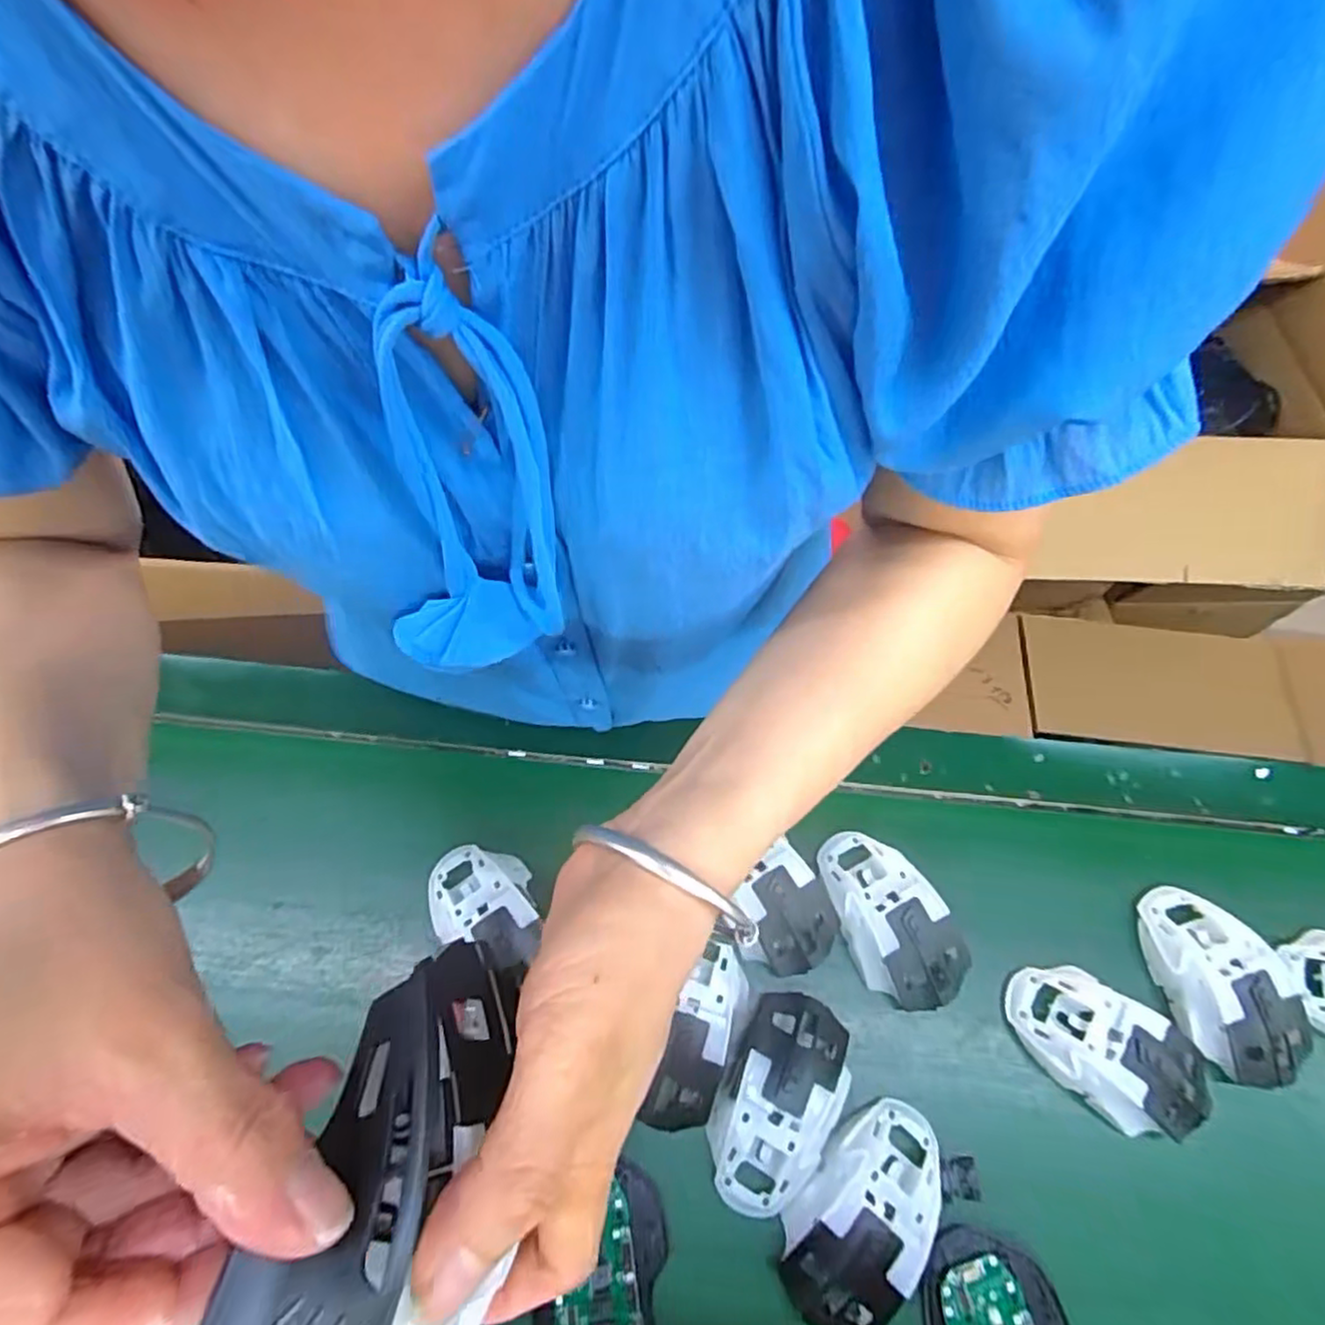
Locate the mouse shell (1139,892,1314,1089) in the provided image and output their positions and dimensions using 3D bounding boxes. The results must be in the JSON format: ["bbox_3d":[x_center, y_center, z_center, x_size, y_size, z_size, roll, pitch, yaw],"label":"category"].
[{"bbox_3d":[0.354,0.200,0.430,0.069,0.036,0.109,1,64,-1],"label":"mouse shell"}]

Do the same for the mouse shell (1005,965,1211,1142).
[{"bbox_3d":[0.270,0.233,0.413,0.112,0.039,0.062,35,69,15],"label":"mouse shell"}]

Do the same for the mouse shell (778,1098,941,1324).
[{"bbox_3d":[0.112,0.303,0.379,0.063,0.031,0.113,29,67,13],"label":"mouse shell"}]

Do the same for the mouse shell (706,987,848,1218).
[{"bbox_3d":[0.068,0.257,0.401,0.068,0.031,0.113,26,67,11],"label":"mouse shell"}]

